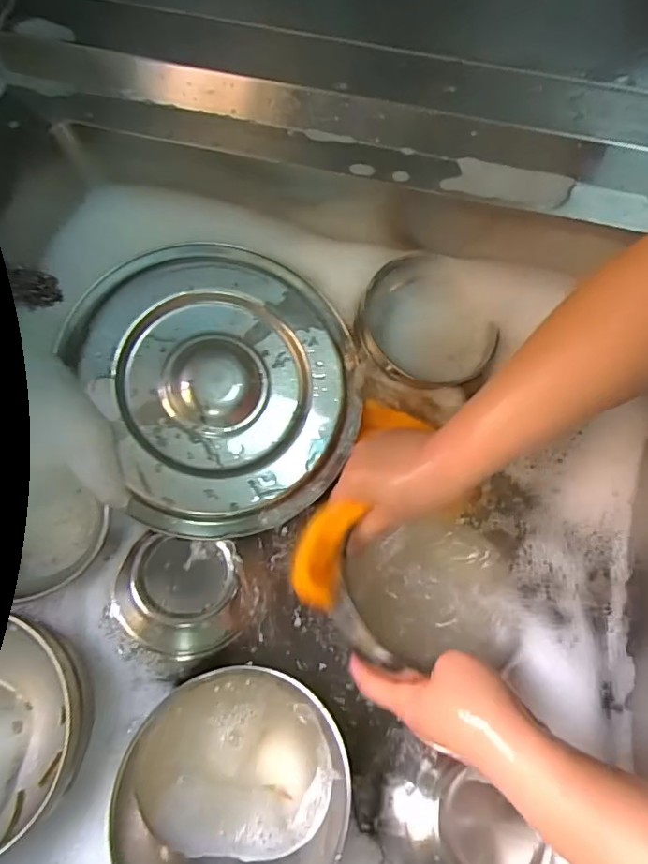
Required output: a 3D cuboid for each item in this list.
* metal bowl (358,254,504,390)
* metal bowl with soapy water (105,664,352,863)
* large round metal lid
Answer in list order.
[{"bbox_3d":[0.088,-0.094,0.457,0.117,0.040,0.109,0,72,0],"label":"metal bowl"},{"bbox_3d":[-0.060,0.230,0.342,0.147,0.065,0.134,0,72,0],"label":"metal bowl with soapy water"},{"bbox_3d":[-0.076,-0.045,0.442,0.215,0.017,0.237,-25,87,-17],"label":"large round metal lid"}]

